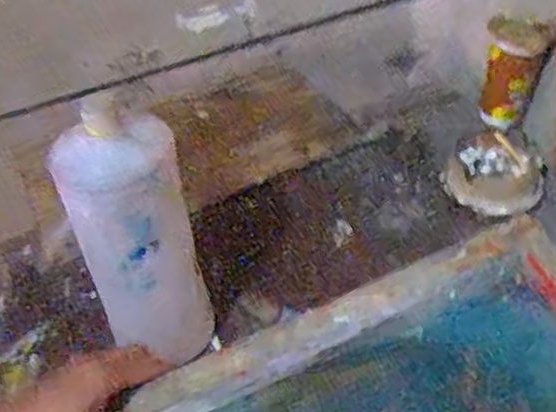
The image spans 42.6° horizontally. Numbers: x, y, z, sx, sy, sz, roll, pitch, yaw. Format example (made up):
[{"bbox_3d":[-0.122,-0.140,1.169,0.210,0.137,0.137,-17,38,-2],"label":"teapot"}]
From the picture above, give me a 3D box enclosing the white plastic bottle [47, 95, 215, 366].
[{"bbox_3d":[-0.101,0.034,0.532,0.082,0.224,0.063,-8,44,-3],"label":"white plastic bottle"}]

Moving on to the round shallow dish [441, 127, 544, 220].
[{"bbox_3d":[0.213,-0.035,0.700,0.089,0.033,0.085,-3,44,2],"label":"round shallow dish"}]

